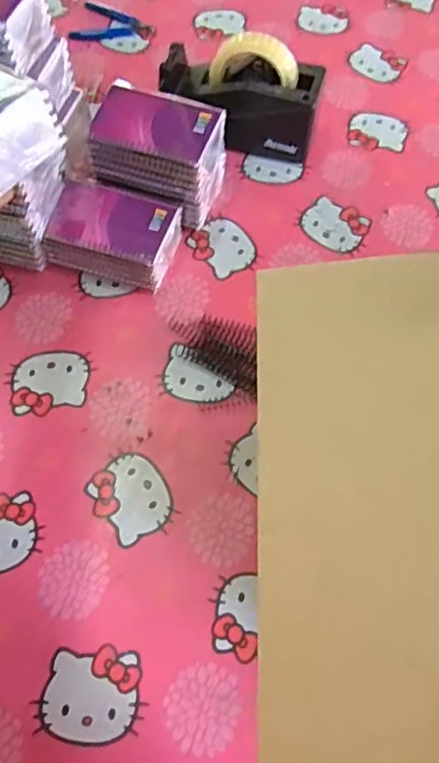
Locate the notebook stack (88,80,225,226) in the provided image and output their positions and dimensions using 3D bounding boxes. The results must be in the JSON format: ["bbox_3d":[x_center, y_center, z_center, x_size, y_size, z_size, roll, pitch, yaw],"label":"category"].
[{"bbox_3d":[-0.070,-0.259,0.706,0.134,0.126,0.097,20,65,9],"label":"notebook stack"}]

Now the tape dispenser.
[{"bbox_3d":[0.024,-0.350,0.751,0.192,0.125,0.086,14,64,7],"label":"tape dispenser"}]

